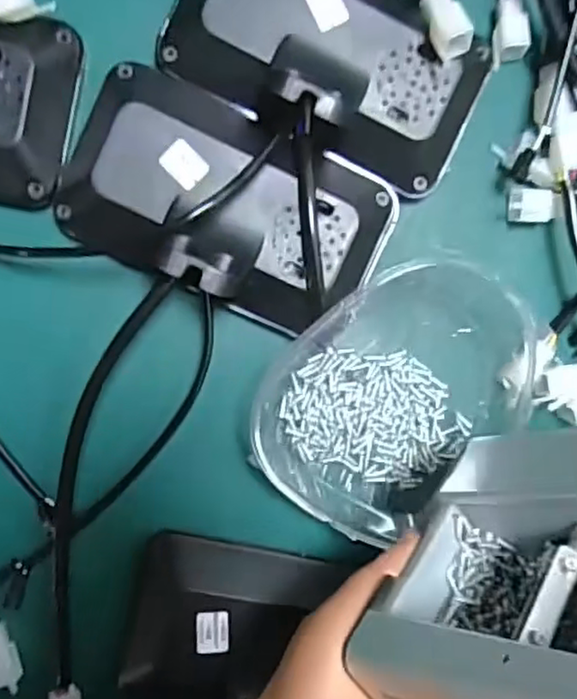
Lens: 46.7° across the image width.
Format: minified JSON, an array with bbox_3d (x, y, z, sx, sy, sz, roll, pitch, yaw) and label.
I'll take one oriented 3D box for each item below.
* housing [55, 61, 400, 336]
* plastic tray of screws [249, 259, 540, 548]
[{"bbox_3d":[-0.029,-0.071,0.320,0.160,0.040,0.095,24,91,-6],"label":"housing"},{"bbox_3d":[0.060,0.021,0.350,0.156,0.024,0.113,-44,96,-1],"label":"plastic tray of screws"}]

